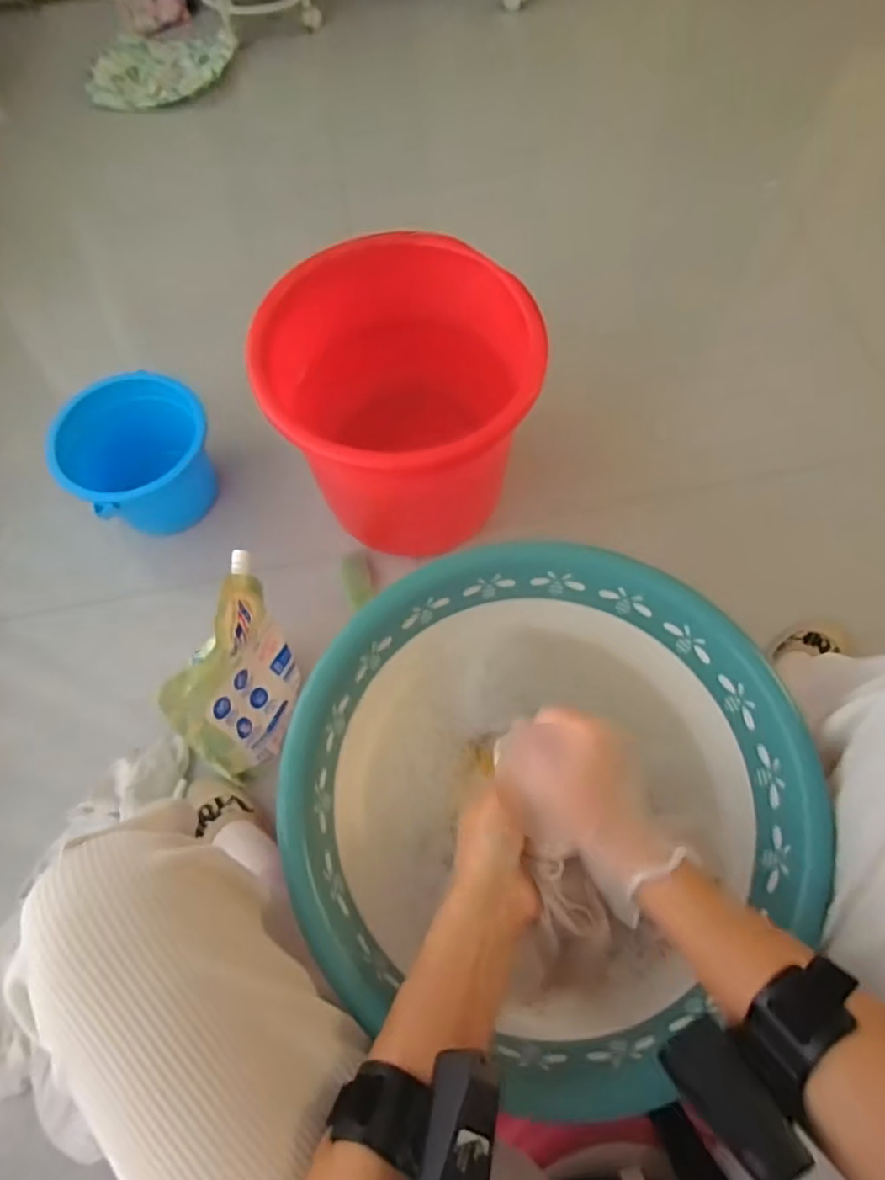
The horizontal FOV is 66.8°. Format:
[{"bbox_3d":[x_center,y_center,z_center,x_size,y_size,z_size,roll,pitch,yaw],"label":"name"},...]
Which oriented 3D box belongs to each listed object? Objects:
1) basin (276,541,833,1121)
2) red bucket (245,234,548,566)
[{"bbox_3d":[0.080,0.142,0.510,0.359,0.104,0.336,-1,66,2],"label":"basin"},{"bbox_3d":[-0.047,-0.233,0.876,0.310,0.296,0.283,-1,66,2],"label":"red bucket"}]

